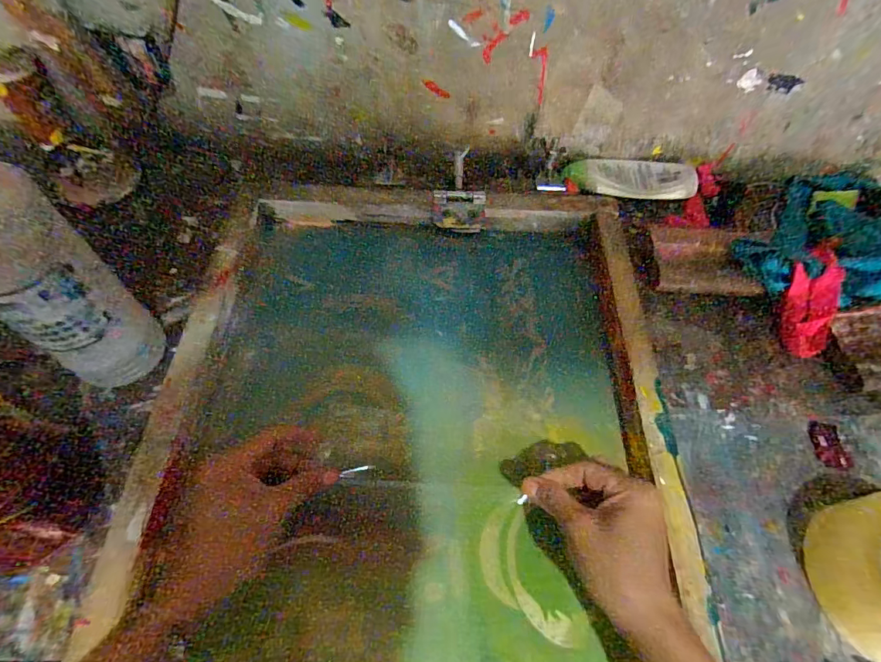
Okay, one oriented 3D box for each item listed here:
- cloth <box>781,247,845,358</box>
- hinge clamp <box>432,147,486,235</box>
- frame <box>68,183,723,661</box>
[{"bbox_3d":[0.407,-0.031,0.499,0.050,0.015,0.118,18,88,7],"label":"cloth"},{"bbox_3d":[0.024,-0.168,0.552,0.064,0.042,0.109,3,60,-1],"label":"hinge clamp"},{"bbox_3d":[-0.021,0.074,0.421,0.449,0.057,0.550,3,61,-1],"label":"frame"}]

